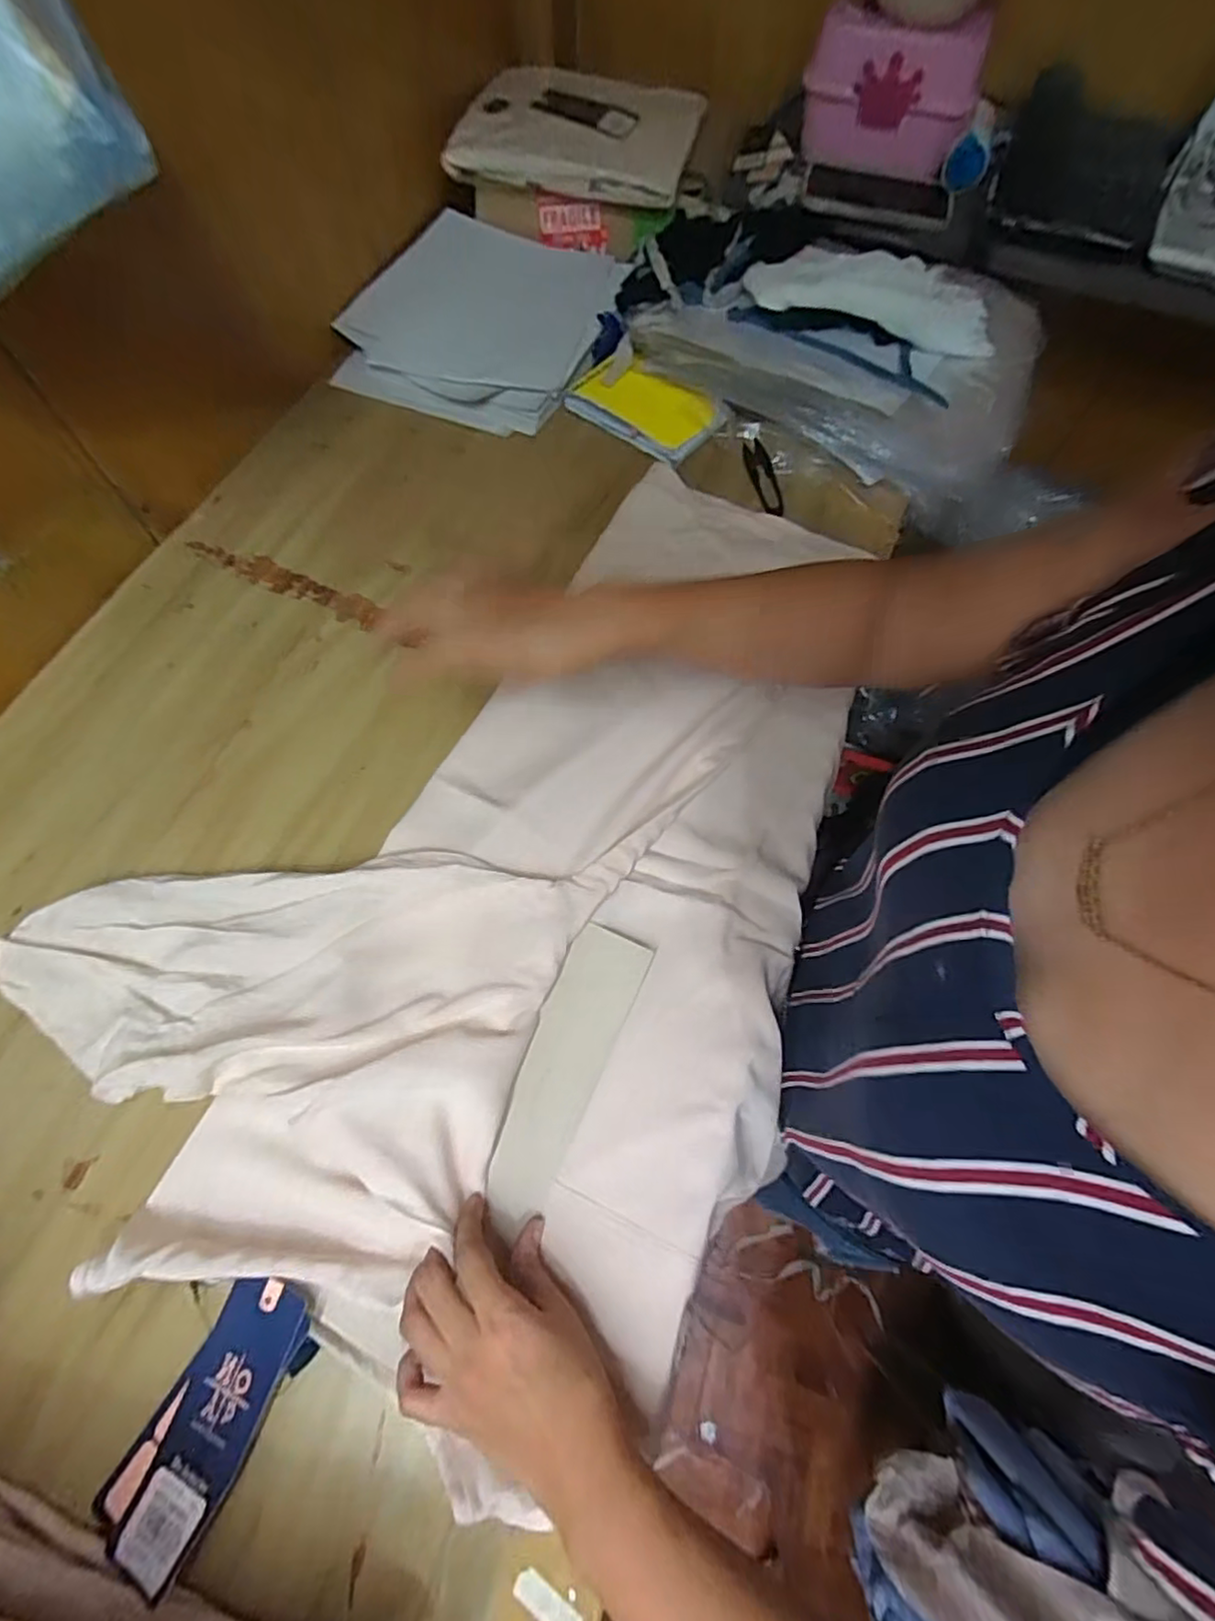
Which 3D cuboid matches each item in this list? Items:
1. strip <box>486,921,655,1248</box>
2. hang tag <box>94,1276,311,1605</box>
[{"bbox_3d":[-0.029,0.157,0.388,0.049,0.009,0.174,23,69,10],"label":"strip"},{"bbox_3d":[-0.199,0.302,0.314,0.054,0.013,0.118,27,68,10],"label":"hang tag"}]

